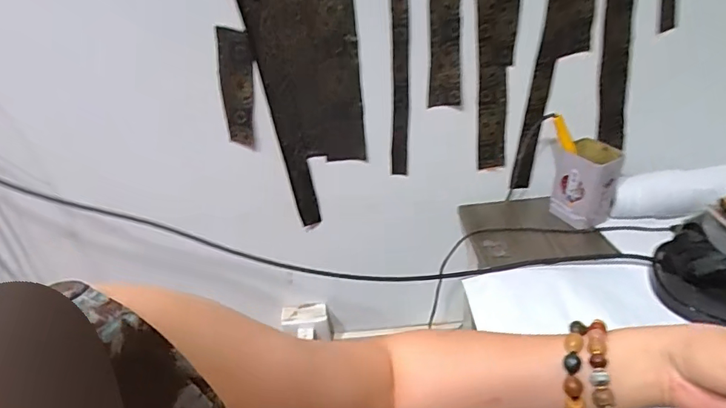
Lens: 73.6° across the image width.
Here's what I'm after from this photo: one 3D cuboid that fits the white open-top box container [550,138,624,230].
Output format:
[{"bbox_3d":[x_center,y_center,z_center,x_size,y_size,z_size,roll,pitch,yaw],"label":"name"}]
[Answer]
[{"bbox_3d":[0.336,-0.035,0.732,0.085,0.111,0.084,12,36,23],"label":"white open-top box container"}]

